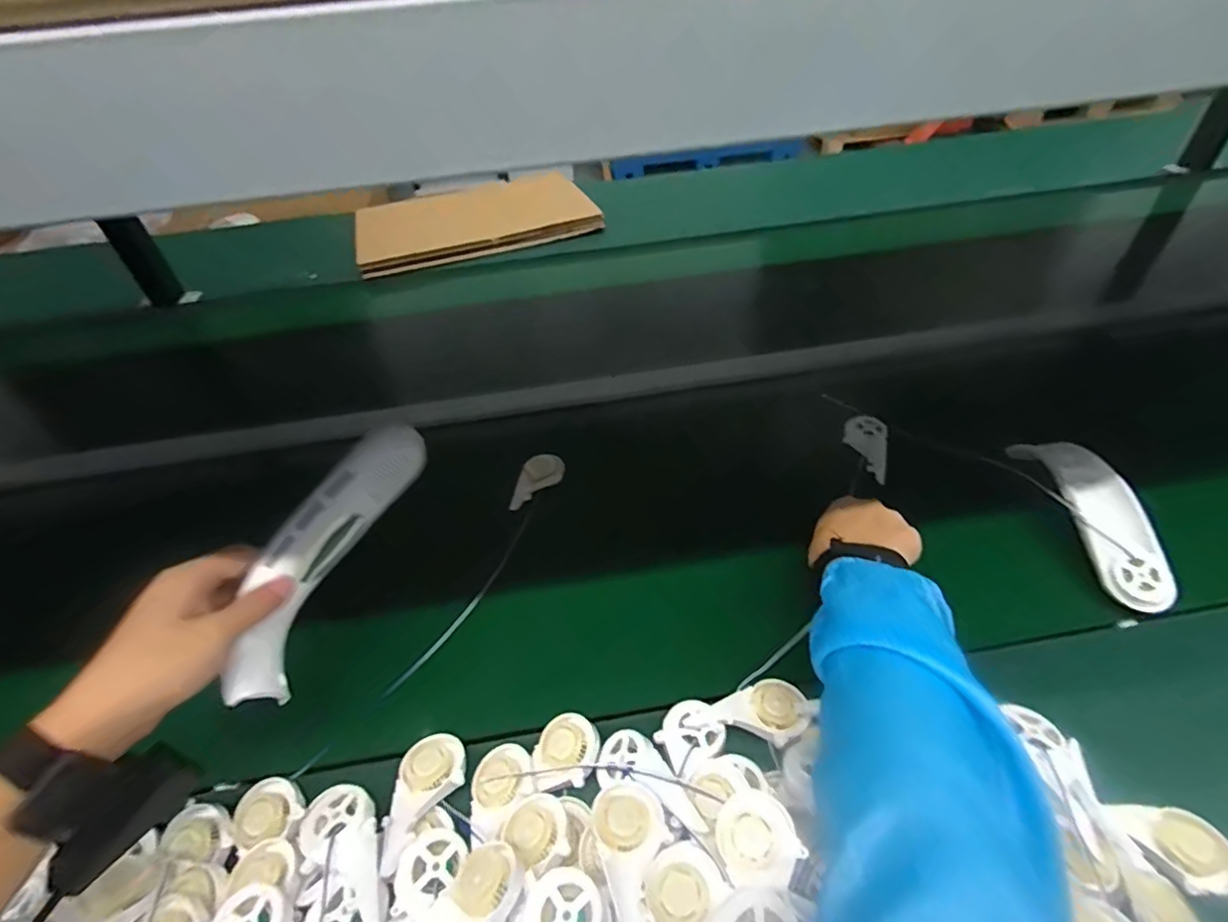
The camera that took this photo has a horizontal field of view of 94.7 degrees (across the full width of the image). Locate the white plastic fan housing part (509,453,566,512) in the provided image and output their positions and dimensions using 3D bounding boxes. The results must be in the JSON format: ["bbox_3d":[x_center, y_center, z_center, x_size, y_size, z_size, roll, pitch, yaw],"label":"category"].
[{"bbox_3d":[-0.084,0.023,0.620,0.044,0.015,0.085,7,47,12],"label":"white plastic fan housing part"}]

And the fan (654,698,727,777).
[{"bbox_3d":[0.054,0.195,0.406,0.046,0.013,0.042,-24,48,-18],"label":"fan"}]

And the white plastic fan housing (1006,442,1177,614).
[{"bbox_3d":[0.450,0.046,0.530,0.055,0.033,0.195,0,45,5],"label":"white plastic fan housing"}]

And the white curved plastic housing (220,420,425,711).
[{"bbox_3d":[-0.200,0.062,0.396,0.041,0.055,0.195,21,74,24],"label":"white curved plastic housing"}]

